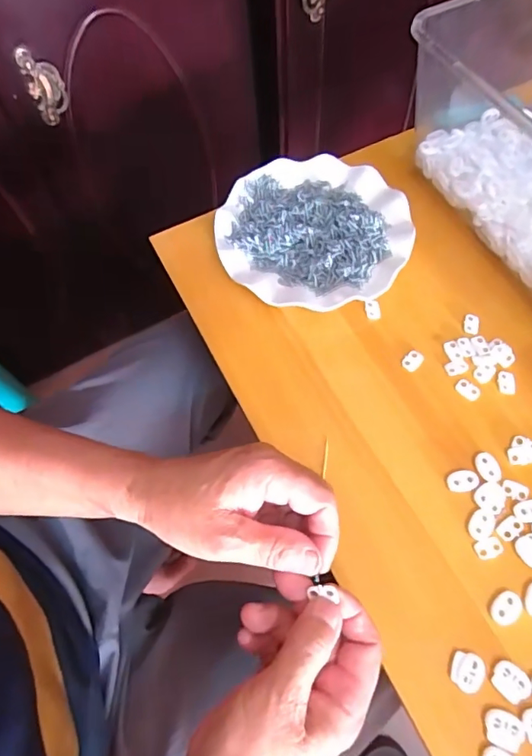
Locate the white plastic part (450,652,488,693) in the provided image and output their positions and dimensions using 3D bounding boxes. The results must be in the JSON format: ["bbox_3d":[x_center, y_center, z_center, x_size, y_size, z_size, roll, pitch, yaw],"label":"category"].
[{"bbox_3d":[0.129,0.187,0.313,0.020,0.004,0.022,17,65,11],"label":"white plastic part"}]

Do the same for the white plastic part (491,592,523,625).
[{"bbox_3d":[0.161,0.154,0.328,0.016,0.004,0.024,38,71,20],"label":"white plastic part"}]

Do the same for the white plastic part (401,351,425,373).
[{"bbox_3d":[0.127,-0.015,0.424,0.014,0.004,0.021,36,70,19],"label":"white plastic part"}]

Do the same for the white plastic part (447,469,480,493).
[{"bbox_3d":[0.149,0.078,0.371,0.023,0.004,0.016,-8,63,-1],"label":"white plastic part"}]

